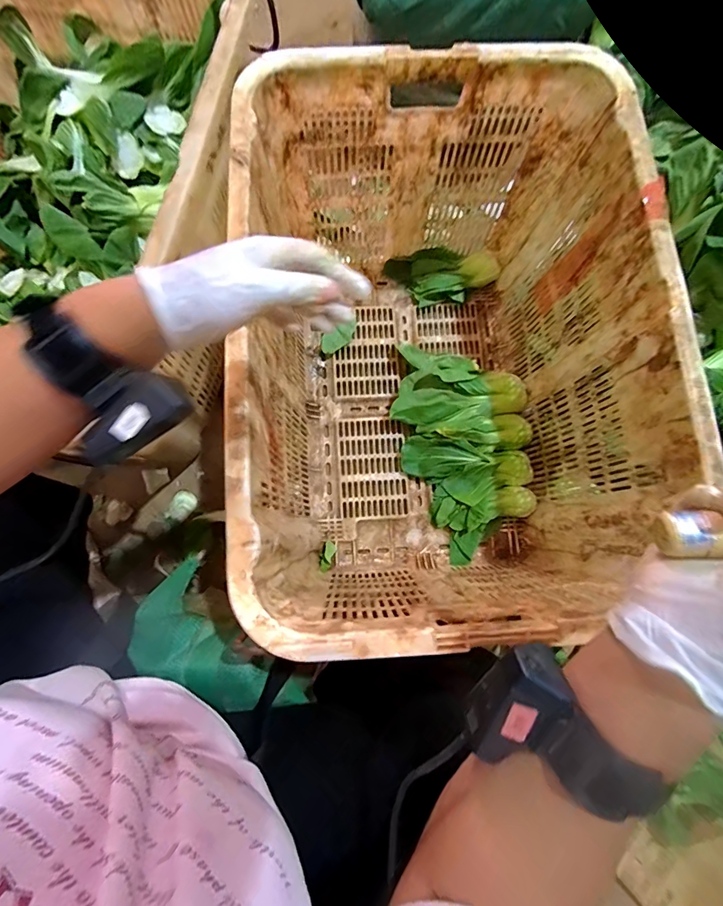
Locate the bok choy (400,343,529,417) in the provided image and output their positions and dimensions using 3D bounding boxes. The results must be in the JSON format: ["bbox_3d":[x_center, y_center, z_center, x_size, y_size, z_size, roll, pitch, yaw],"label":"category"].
[{"bbox_3d":[0.176,-0.126,0.743,0.243,0.076,0.097,23,79,3],"label":"bok choy"}]

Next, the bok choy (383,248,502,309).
[{"bbox_3d":[0.155,-0.345,0.795,0.215,0.062,0.106,2,78,-1],"label":"bok choy"}]

